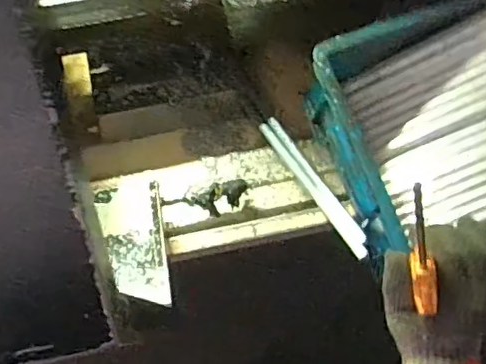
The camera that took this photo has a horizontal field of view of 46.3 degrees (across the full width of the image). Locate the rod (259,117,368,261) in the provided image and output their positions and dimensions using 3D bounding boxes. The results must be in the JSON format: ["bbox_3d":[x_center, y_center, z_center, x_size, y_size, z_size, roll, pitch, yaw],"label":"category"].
[{"bbox_3d":[0.081,0.000,0.674,0.019,0.018,0.241,-26,49,-6],"label":"rod"}]

